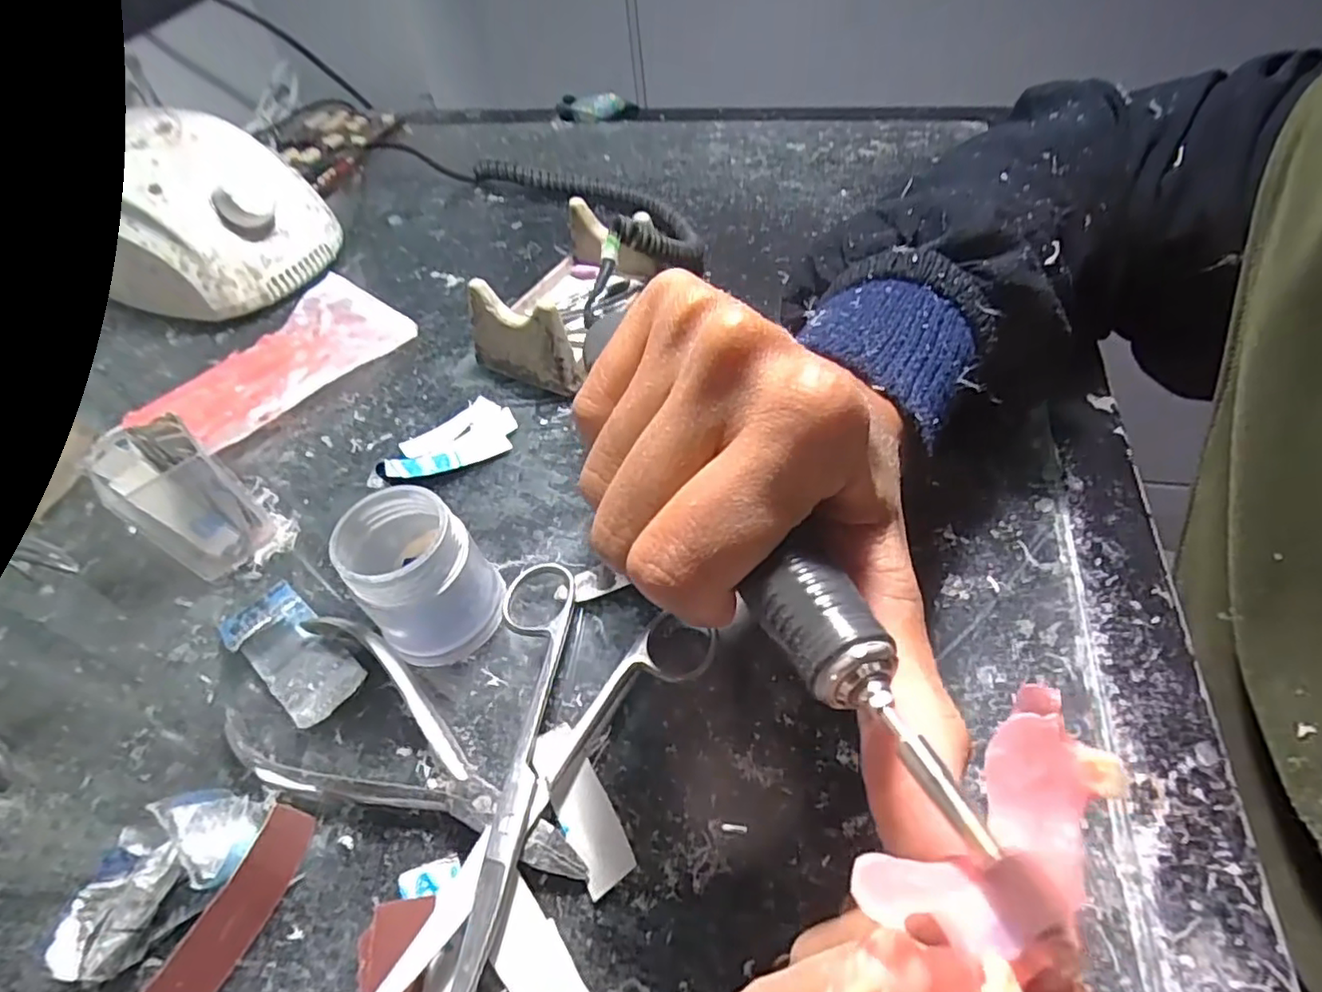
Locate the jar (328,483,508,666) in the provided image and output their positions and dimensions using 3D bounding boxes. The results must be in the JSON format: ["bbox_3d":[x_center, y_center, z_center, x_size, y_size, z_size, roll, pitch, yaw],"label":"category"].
[{"bbox_3d":[-0.081,0.026,0.215,0.040,0.052,0.042,-3,51,3],"label":"jar"}]

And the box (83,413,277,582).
[{"bbox_3d":[-0.181,0.002,0.243,0.034,0.056,0.037,29,59,26],"label":"box"}]

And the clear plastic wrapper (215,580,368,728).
[{"bbox_3d":[-0.129,0.055,0.223,0.055,0.013,0.027,30,59,26],"label":"clear plastic wrapper"}]

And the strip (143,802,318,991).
[{"bbox_3d":[-0.115,0.112,0.173,0.006,0.016,0.049,-8,43,46],"label":"strip"}]

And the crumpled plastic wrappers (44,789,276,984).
[{"bbox_3d":[-0.139,0.105,0.177,0.051,0.022,0.035,-28,54,-17],"label":"crumpled plastic wrappers"}]

